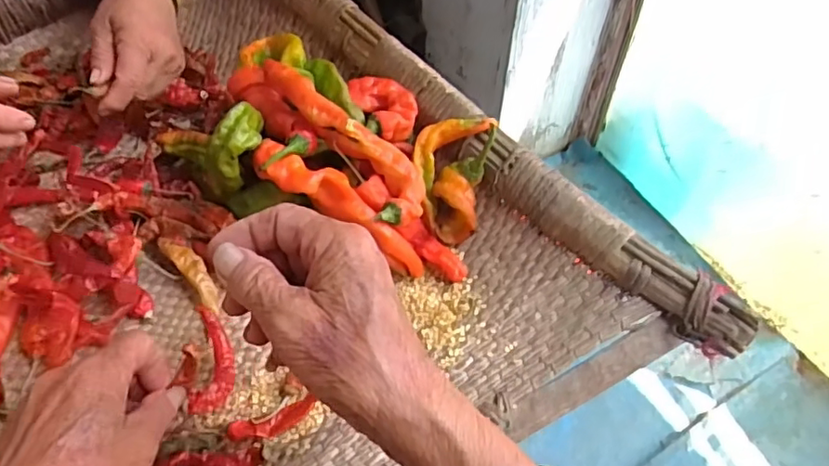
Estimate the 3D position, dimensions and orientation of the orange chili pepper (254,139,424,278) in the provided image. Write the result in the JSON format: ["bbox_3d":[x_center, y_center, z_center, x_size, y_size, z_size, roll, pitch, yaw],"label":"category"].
[{"bbox_3d":[-0.053,-0.020,0.438,0.150,0.040,0.030,36,58,0],"label":"orange chili pepper"}]

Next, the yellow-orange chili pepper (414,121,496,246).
[{"bbox_3d":[0.026,-0.046,0.464,0.061,0.043,0.097,13,77,9],"label":"yellow-orange chili pepper"}]

